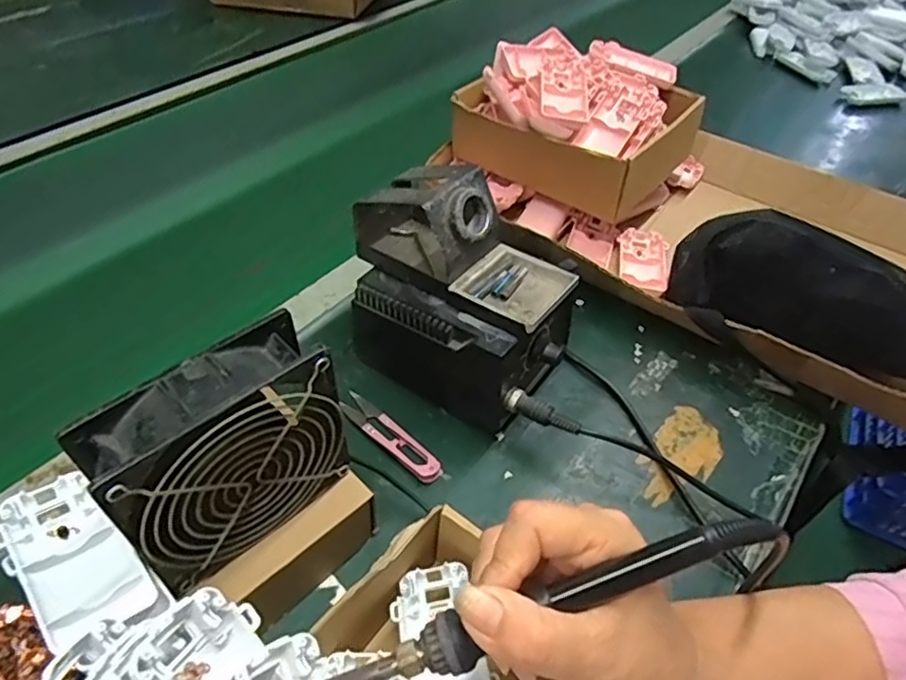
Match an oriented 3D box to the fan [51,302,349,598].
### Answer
[{"bbox_3d":[-0.118,0.062,0.328,0.118,0.116,0.042,-32,57,-30],"label":"fan"}]

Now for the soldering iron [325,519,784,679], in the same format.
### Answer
[{"bbox_3d":[0.026,0.109,0.240,0.208,0.018,0.017,-21,49,-1],"label":"soldering iron"}]

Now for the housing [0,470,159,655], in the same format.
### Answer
[{"bbox_3d":[-0.187,0.105,0.303,0.098,0.017,0.045,37,53,27],"label":"housing"}]

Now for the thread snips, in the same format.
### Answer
[{"bbox_3d":[-0.049,0.073,0.478,0.102,0.012,0.022,37,54,26],"label":"thread snips"}]

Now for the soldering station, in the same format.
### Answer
[{"bbox_3d":[0.003,-0.036,0.482,0.175,0.159,0.114,22,49,15],"label":"soldering station"}]

